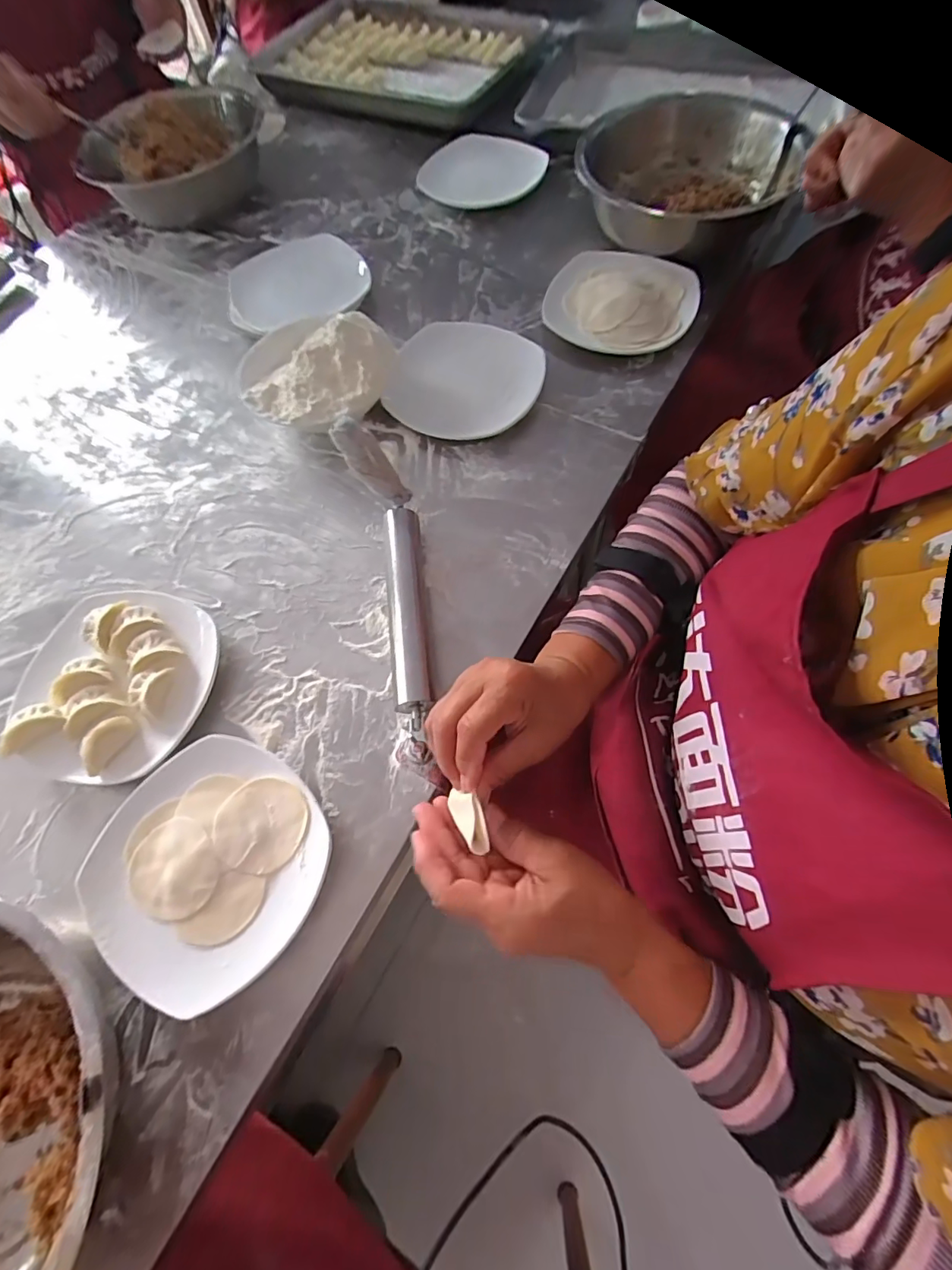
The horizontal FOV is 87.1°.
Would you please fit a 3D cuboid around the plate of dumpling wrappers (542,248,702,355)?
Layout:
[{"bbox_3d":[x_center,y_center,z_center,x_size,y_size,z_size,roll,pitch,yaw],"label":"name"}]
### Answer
[{"bbox_3d":[0.185,-0.427,0.643,0.184,0.037,0.177,-2,66,5],"label":"plate of dumpling wrappers"}]

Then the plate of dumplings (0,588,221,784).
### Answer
[{"bbox_3d":[-0.342,0.039,0.466,0.183,0.033,0.179,7,67,8],"label":"plate of dumplings"}]

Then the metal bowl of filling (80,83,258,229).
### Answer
[{"bbox_3d":[-0.462,-0.739,0.792,0.255,0.123,0.224,-16,66,-1],"label":"metal bowl of filling"}]

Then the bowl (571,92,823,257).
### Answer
[{"bbox_3d":[0.282,-0.613,0.670,0.274,0.085,0.286,-1,65,3],"label":"bowl"}]

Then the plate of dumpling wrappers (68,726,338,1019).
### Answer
[{"bbox_3d":[-0.213,0.181,0.402,0.174,0.018,0.177,32,73,17],"label":"plate of dumpling wrappers"}]

